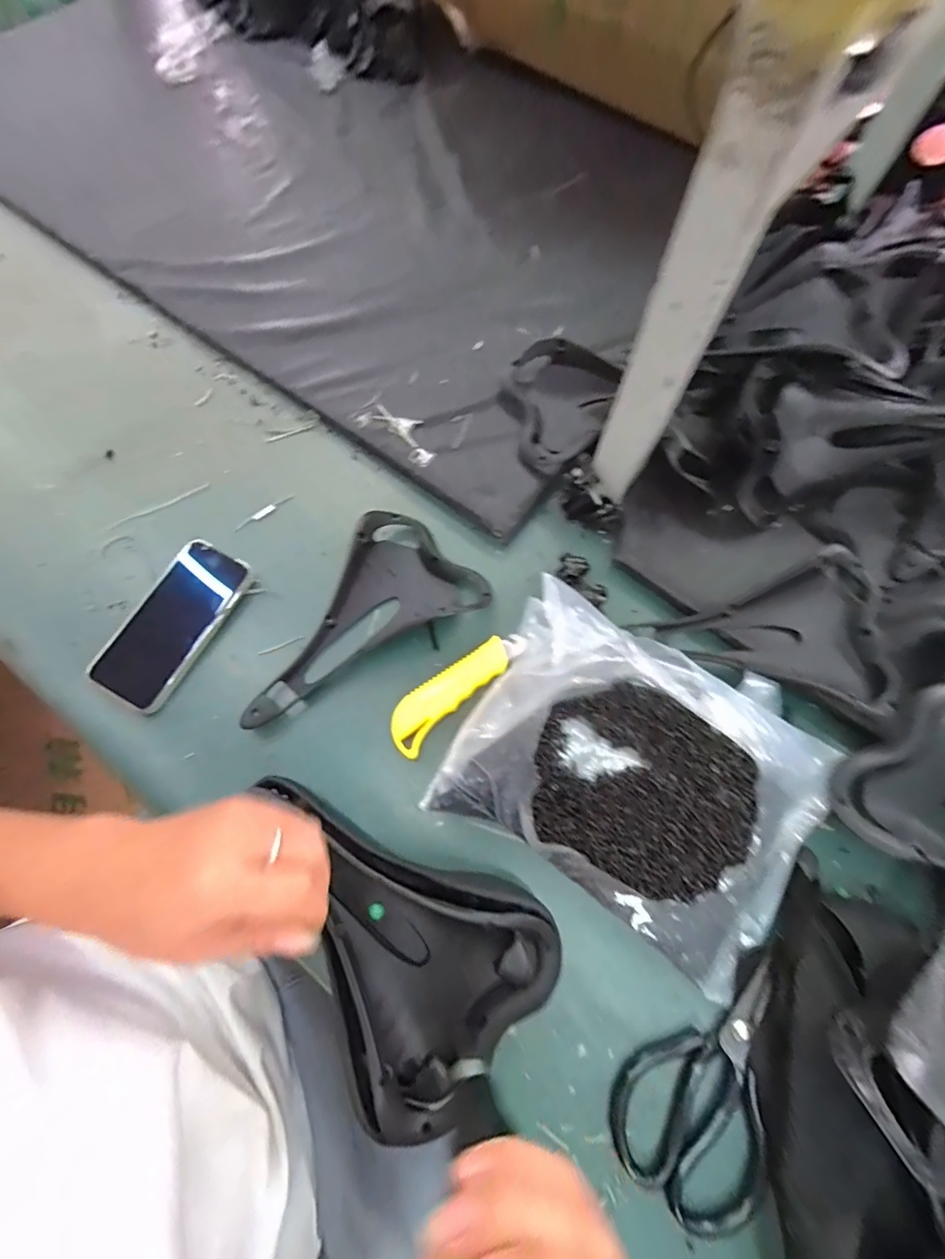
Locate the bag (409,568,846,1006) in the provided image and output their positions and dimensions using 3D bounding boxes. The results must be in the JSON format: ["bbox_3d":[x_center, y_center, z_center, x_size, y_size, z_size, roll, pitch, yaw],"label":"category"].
[{"bbox_3d":[0.132,0.113,0.393,0.278,0.072,0.219,28,73,10],"label":"bag"}]

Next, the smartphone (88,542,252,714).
[{"bbox_3d":[-0.282,-0.006,0.469,0.076,0.018,0.160,28,73,10],"label":"smartphone"}]

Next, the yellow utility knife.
[{"bbox_3d":[-0.014,0.049,0.447,0.148,0.019,0.042,-43,76,-13],"label":"yellow utility knife"}]

